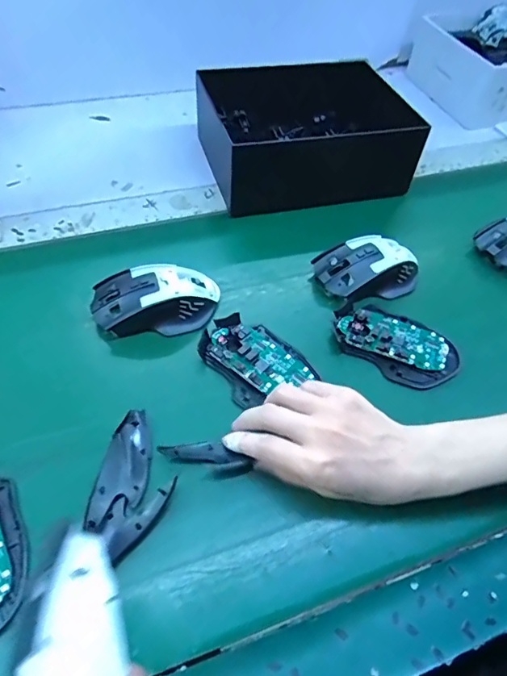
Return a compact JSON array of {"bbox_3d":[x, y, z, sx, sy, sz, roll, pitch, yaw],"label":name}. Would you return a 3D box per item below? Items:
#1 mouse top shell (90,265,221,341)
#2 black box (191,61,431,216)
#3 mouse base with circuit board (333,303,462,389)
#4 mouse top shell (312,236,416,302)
[{"bbox_3d":[-0.089,-0.038,0.425,0.117,0.036,0.067,-7,53,-11],"label":"mouse top shell"},{"bbox_3d":[0.061,-0.252,0.572,0.236,0.092,0.180,-5,53,-10],"label":"black box"},{"bbox_3d":[0.129,0.004,0.425,0.112,0.021,0.067,32,56,18],"label":"mouse base with circuit board"},{"bbox_3d":[0.119,-0.072,0.463,0.107,0.032,0.060,-4,53,-9],"label":"mouse top shell"}]

